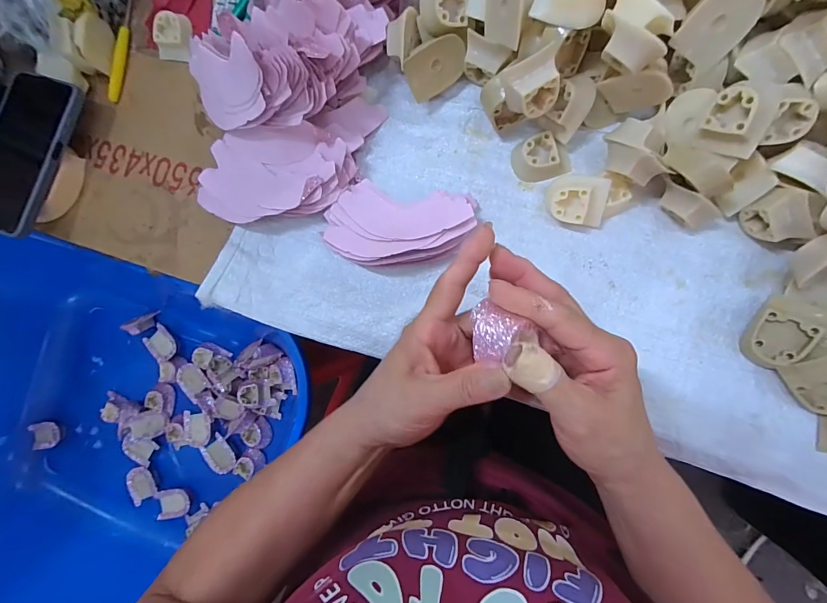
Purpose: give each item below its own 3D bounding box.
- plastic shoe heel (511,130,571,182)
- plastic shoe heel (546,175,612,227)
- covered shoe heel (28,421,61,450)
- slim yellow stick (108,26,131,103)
[{"bbox_3d":[0.115,-0.130,0.343,0.047,0.017,0.039,-15,86,7],"label":"plastic shoe heel"},{"bbox_3d":[0.142,-0.087,0.331,0.051,0.032,0.039,19,91,8],"label":"plastic shoe heel"},{"bbox_3d":[-0.623,0.228,0.643,0.043,0.020,0.047,-5,87,6],"label":"covered shoe heel"},{"bbox_3d":[-0.318,-0.257,0.412,0.011,0.007,0.081,10,90,8],"label":"slim yellow stick"}]

